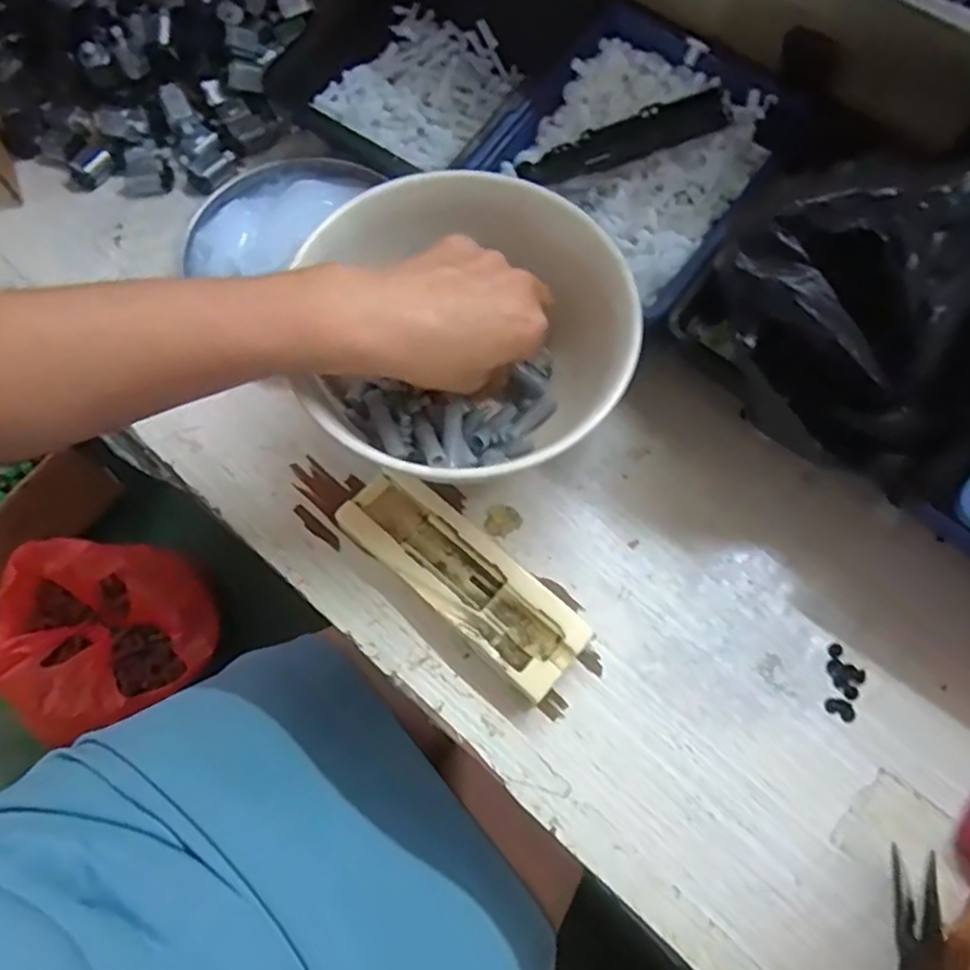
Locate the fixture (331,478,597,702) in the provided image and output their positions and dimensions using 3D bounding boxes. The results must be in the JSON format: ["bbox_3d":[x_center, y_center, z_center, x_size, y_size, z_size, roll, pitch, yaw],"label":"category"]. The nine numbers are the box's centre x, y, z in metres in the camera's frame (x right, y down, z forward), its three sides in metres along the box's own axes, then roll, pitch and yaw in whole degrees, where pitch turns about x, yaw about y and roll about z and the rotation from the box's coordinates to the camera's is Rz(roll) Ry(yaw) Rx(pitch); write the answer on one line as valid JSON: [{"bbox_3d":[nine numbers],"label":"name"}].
[{"bbox_3d":[-0.012,0.047,0.356,0.136,0.026,0.044,40,74,13],"label":"fixture"}]

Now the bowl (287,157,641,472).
[{"bbox_3d":[-0.009,-0.075,0.354,0.156,0.072,0.145,0,70,-1],"label":"bowl"}]

